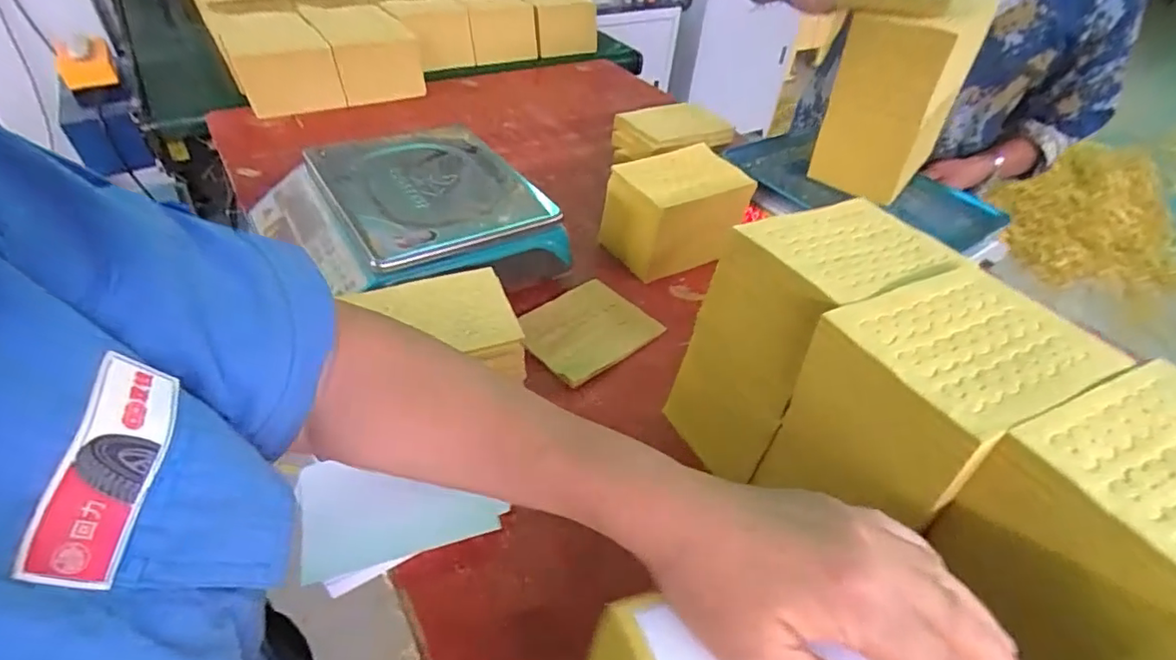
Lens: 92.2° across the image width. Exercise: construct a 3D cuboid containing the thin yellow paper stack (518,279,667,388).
[{"bbox_3d":[-0.002,-0.002,0.670,0.149,0.011,0.120,-31,60,-33],"label":"thin yellow paper stack"}]

